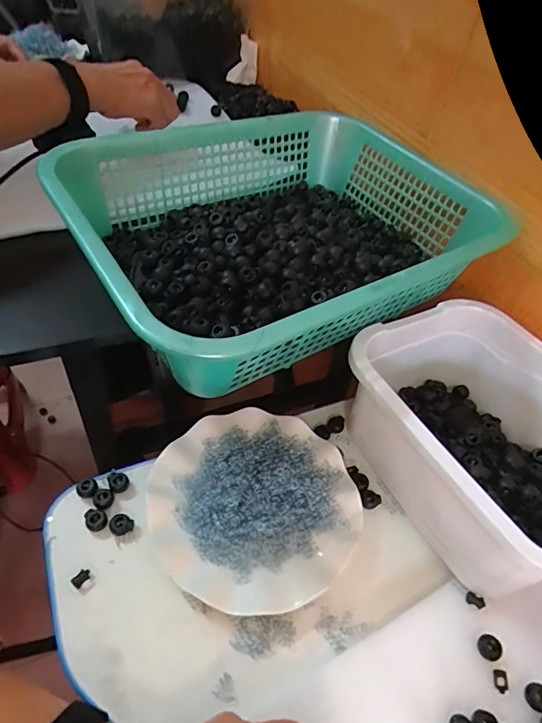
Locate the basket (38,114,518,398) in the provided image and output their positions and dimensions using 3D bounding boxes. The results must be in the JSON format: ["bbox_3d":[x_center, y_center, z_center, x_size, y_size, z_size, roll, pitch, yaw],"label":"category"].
[{"bbox_3d":[0.012,-0.138,0.443,0.389,0.111,0.301,-24,57,-27],"label":"basket"}]

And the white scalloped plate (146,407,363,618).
[{"bbox_3d":[-0.014,0.123,0.400,0.179,0.027,0.179,13,48,2],"label":"white scalloped plate"}]

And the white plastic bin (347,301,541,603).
[{"bbox_3d":[0.195,0.071,0.412,0.192,0.114,0.249,-20,55,-21],"label":"white plastic bin"}]

